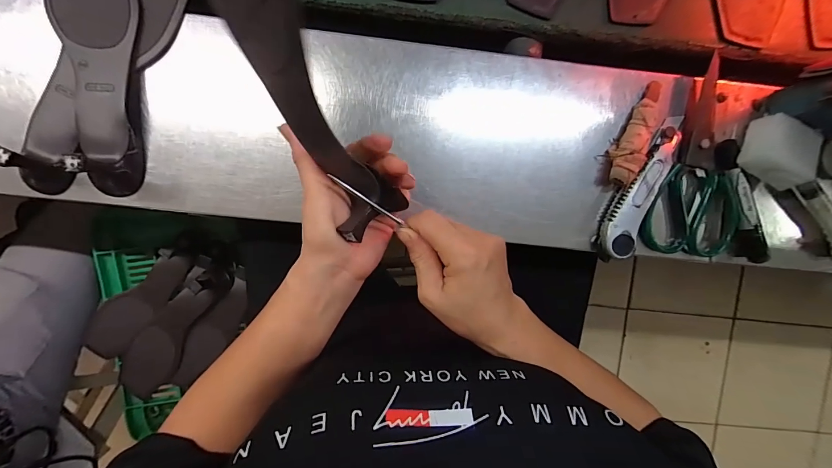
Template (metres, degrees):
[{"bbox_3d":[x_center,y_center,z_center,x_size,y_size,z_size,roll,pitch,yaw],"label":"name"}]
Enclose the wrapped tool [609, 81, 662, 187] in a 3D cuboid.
[{"bbox_3d":[0.235,-0.106,0.368,0.031,0.023,0.118,26,93,-5],"label":"wrapped tool"}]

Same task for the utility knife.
[{"bbox_3d":[0.242,-0.050,0.373,0.037,0.017,0.166,27,93,-5],"label":"utility knife"}]

